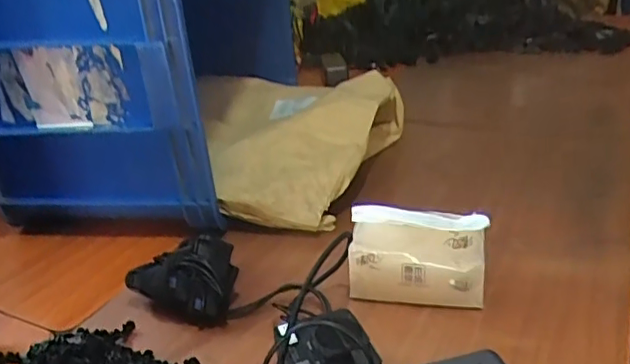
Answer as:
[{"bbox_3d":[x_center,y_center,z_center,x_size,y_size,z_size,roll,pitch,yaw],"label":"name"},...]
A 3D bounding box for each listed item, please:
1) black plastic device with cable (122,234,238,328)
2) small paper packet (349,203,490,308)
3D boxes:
[{"bbox_3d":[-0.134,0.095,0.590,0.115,0.071,0.067,10,30,27],"label":"black plastic device with cable"},{"bbox_3d":[0.099,0.074,0.556,0.127,0.102,0.025,2,17,9],"label":"small paper packet"}]

